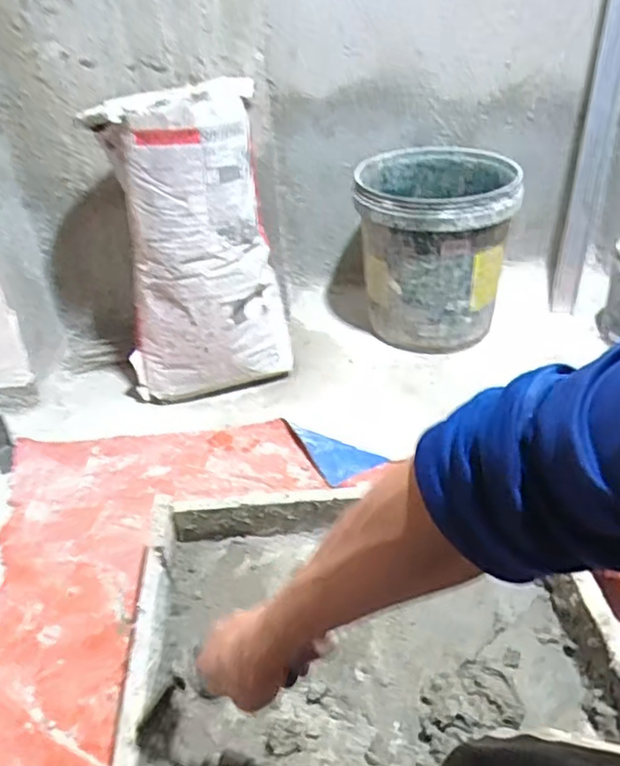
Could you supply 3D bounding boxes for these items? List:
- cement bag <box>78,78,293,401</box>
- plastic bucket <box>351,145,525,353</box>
[{"bbox_3d":[-0.202,-0.229,1.177,0.290,0.513,0.185,-11,35,-9],"label":"cement bag"},{"bbox_3d":[0.253,-0.264,1.355,0.295,0.324,0.315,2,35,9],"label":"plastic bucket"}]

